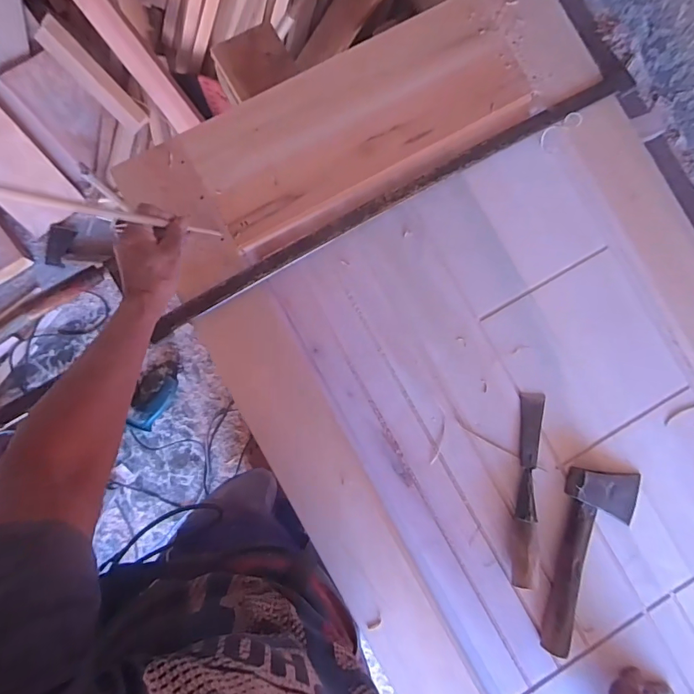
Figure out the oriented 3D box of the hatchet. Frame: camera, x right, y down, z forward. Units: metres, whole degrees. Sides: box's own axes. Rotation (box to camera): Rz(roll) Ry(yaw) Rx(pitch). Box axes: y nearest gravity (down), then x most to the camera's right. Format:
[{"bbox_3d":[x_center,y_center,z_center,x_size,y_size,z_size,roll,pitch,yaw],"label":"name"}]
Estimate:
[{"bbox_3d":[0.376,0.324,0.668,0.119,0.036,0.274,13,83,-5],"label":"hatchet"}]

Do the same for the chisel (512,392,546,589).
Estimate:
[{"bbox_3d":[0.277,0.213,0.666,0.037,0.031,0.284,8,84,-6],"label":"chisel"}]

